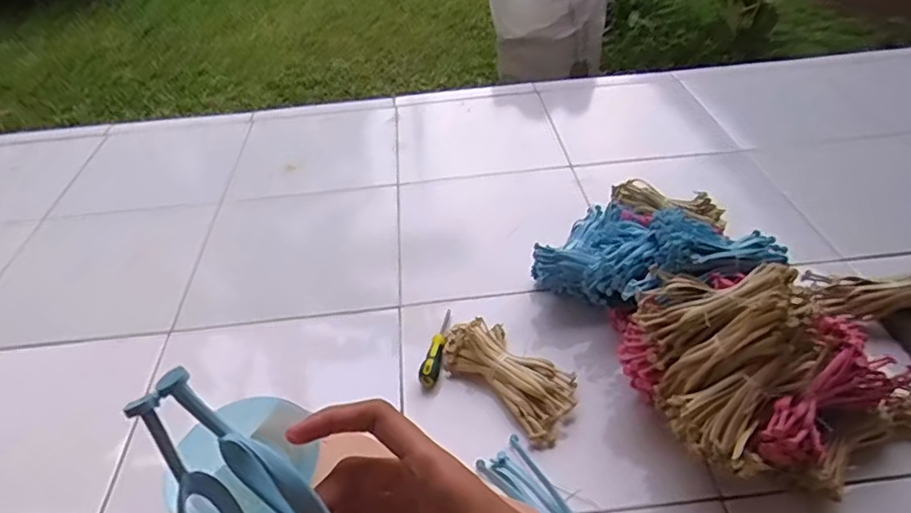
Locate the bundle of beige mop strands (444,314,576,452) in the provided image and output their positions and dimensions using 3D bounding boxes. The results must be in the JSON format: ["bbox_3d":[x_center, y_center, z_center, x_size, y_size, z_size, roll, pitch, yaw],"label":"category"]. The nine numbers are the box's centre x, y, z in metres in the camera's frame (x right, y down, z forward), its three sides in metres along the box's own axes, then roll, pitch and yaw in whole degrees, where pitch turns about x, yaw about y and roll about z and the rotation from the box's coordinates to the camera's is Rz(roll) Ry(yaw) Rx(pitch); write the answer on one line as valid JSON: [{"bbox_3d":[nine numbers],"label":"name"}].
[{"bbox_3d":[0.082,0.170,0.883,0.108,0.046,0.217,-35,49,-30],"label":"bundle of beige mop strands"}]

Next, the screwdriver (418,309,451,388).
[{"bbox_3d":[-0.027,0.140,0.941,0.026,0.025,0.162,6,42,13],"label":"screwdriver"}]

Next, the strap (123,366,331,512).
[{"bbox_3d":[-0.073,0.132,0.256,0.036,0.193,0.038,-8,29,37],"label":"strap"}]

